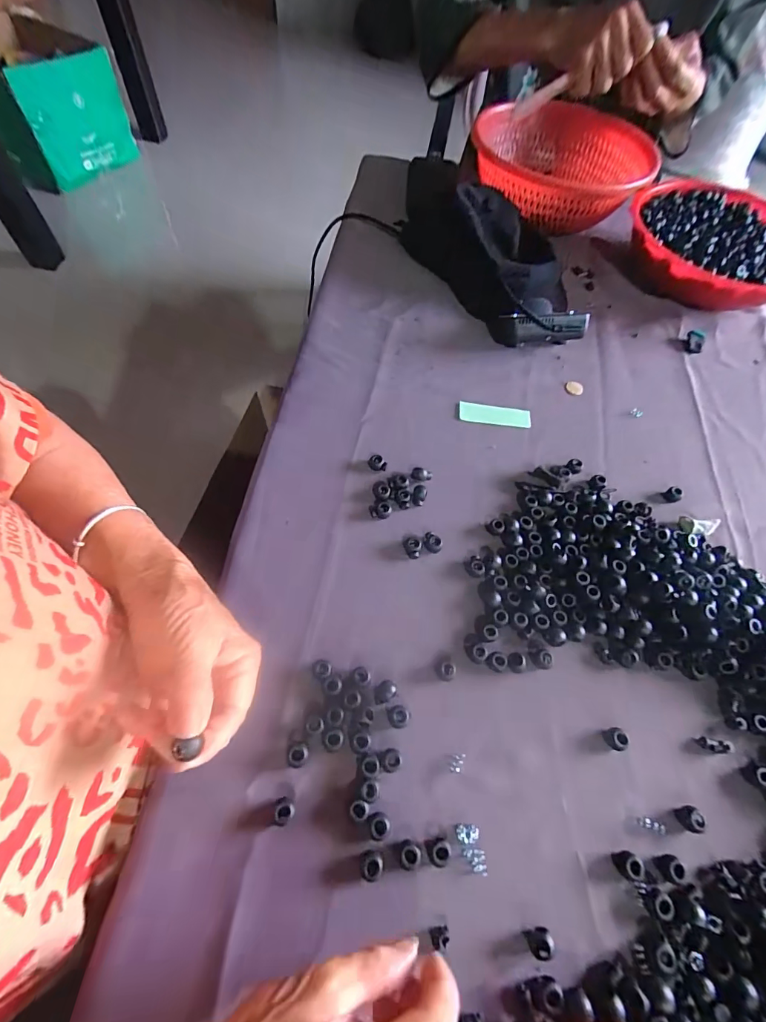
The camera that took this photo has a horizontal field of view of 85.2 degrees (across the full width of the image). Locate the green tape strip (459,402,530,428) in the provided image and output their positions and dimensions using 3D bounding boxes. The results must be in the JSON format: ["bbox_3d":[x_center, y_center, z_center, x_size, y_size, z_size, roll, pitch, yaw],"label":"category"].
[{"bbox_3d":[0.124,-0.106,0.463,0.080,0.004,0.024,7,71,-2],"label":"green tape strip"}]

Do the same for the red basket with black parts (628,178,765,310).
[{"bbox_3d":[0.448,-0.350,0.574,0.243,0.077,0.222,6,61,0],"label":"red basket with black parts"}]

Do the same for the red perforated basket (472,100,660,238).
[{"bbox_3d":[0.264,-0.519,0.631,0.274,0.080,0.243,17,62,6],"label":"red perforated basket"}]

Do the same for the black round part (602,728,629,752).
[{"bbox_3d":[0.173,0.169,0.309,0.013,0.012,0.015,-1,62,-4],"label":"black round part"}]

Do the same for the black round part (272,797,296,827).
[{"bbox_3d":[-0.066,0.200,0.276,0.014,0.013,0.016,34,65,14],"label":"black round part"}]

